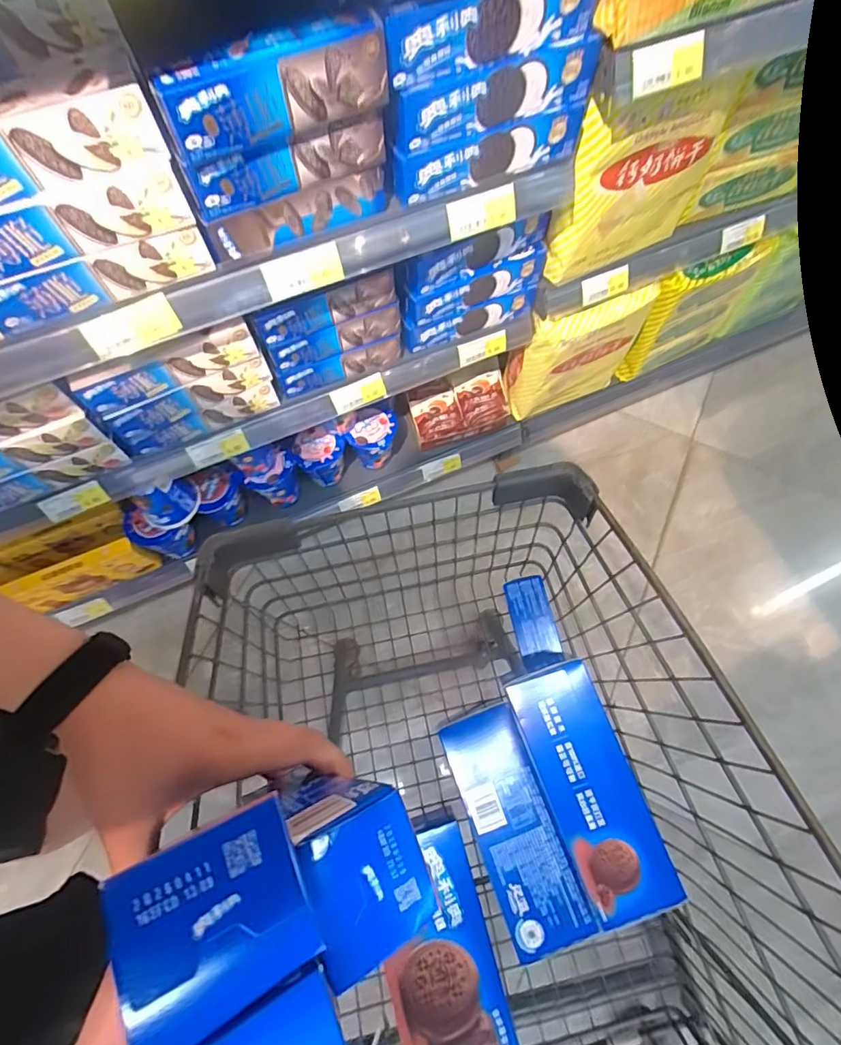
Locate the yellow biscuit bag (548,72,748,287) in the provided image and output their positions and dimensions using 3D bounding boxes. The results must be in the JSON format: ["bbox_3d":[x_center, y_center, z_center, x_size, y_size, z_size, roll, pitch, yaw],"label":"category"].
[{"bbox_3d":[0.309,-0.466,0.694,0.260,0.237,0.041,-24,72,-8],"label":"yellow biscuit bag"}]

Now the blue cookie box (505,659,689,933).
[{"bbox_3d":[0.165,0.255,0.490,0.089,0.060,0.218,-16,71,-6],"label":"blue cookie box"}]

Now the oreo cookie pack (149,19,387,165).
[{"bbox_3d":[-0.120,-0.358,0.426,0.187,0.061,0.035,-25,72,-9],"label":"oreo cookie pack"}]

